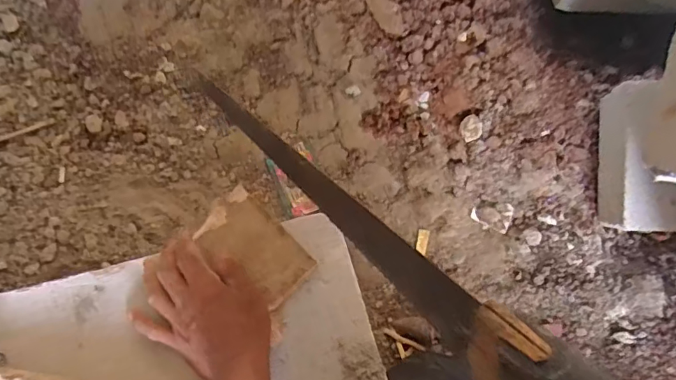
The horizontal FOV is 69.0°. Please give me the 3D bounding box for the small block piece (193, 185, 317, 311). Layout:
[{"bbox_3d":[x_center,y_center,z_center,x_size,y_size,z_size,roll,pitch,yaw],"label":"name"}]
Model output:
[{"bbox_3d":[-0.079,0.053,0.474,0.112,0.013,0.066,39,72,15],"label":"small block piece"}]

